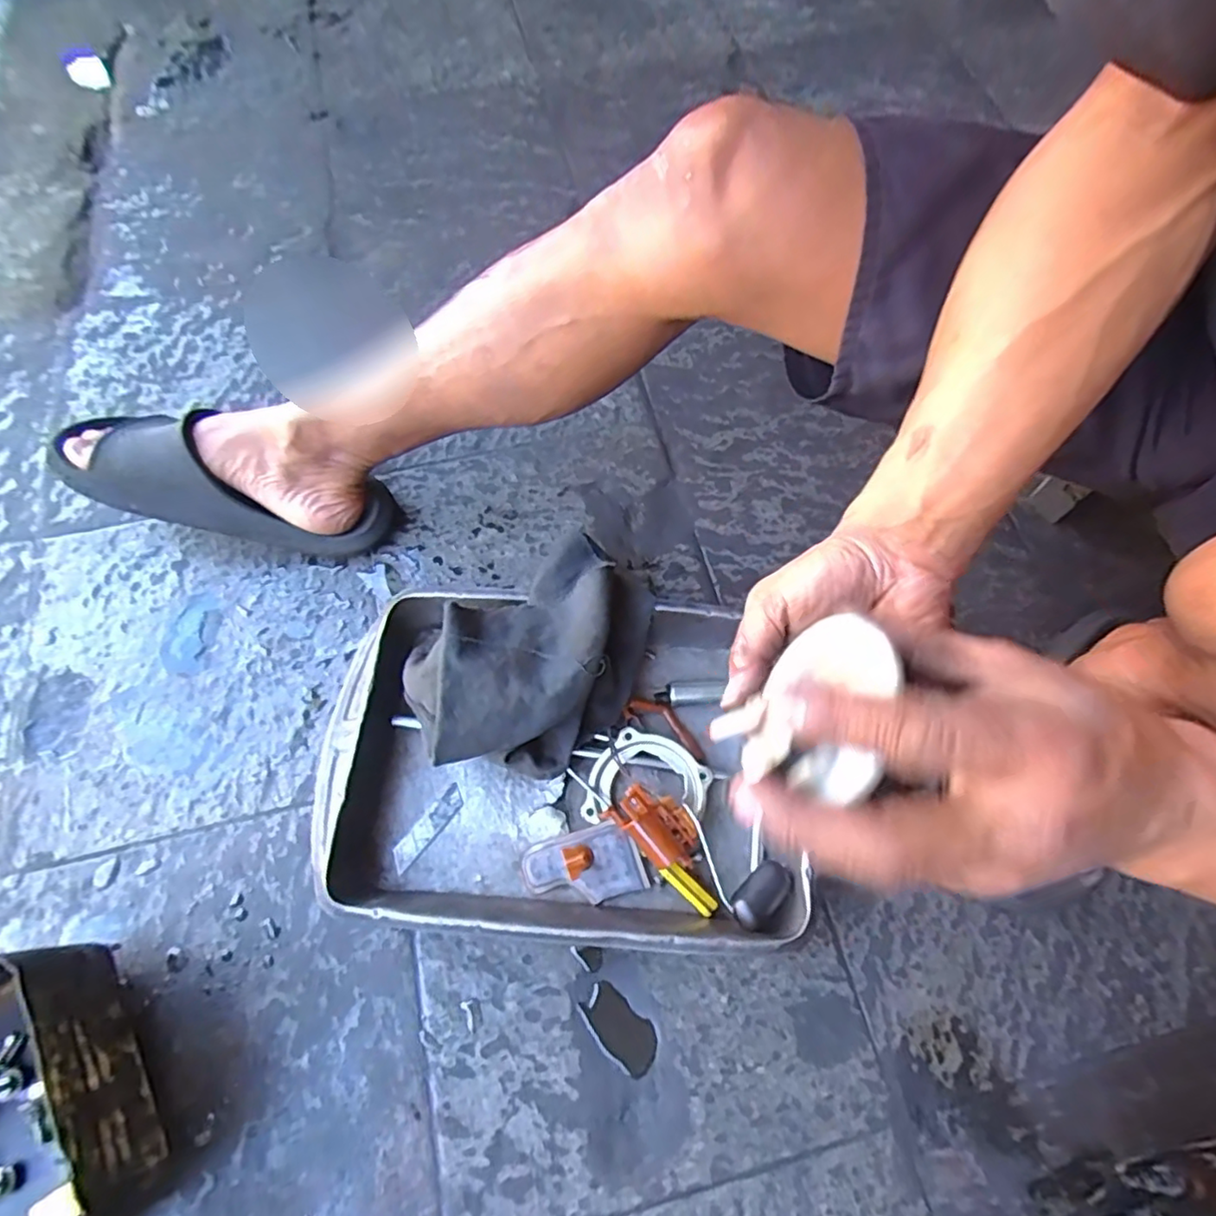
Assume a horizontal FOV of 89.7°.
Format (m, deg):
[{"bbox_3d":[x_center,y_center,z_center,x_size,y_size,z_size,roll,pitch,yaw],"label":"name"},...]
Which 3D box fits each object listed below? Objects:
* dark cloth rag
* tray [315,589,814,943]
[{"bbox_3d":[-0.050,0.034,0.476,0.209,0.100,0.148,-35,71,-14],"label":"dark cloth rag"},{"bbox_3d":[-0.036,0.112,0.474,0.335,0.050,0.238,3,67,1],"label":"tray"}]

